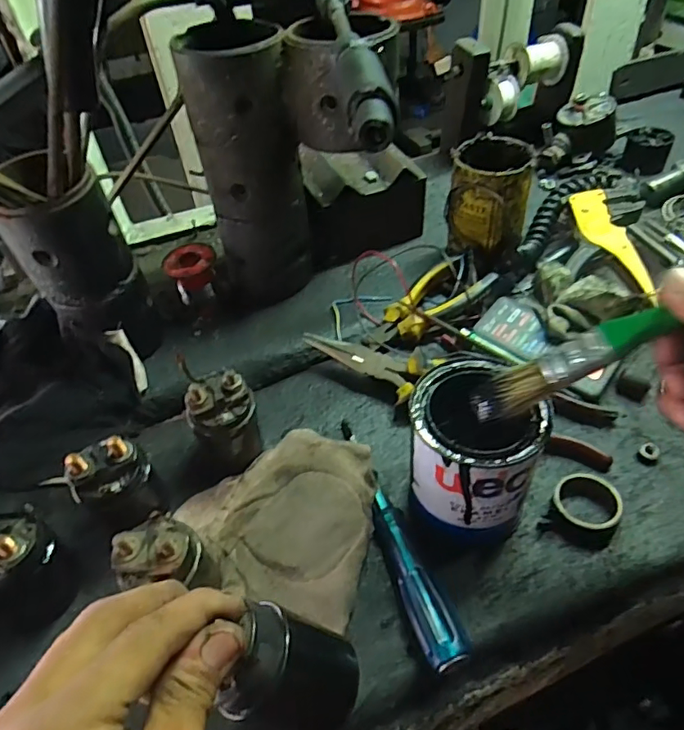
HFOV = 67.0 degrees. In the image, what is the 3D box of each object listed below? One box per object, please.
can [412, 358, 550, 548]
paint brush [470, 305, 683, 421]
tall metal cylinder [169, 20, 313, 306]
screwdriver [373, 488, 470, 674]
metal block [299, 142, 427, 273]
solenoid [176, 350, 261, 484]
[{"bbox_3d":[0.087,0.062,0.347,0.085,0.108,0.091,20,52,22],"label":"can"},{"bbox_3d":[0.149,-0.015,0.267,0.180,0.012,0.023,-31,39,29],"label":"paint brush"},{"bbox_3d":[-0.083,-0.176,0.476,0.089,0.221,0.092,-13,47,-7],"label":"tall metal cylinder"},{"bbox_3d":[0.043,0.133,0.334,0.026,0.020,0.138,-19,48,-12],"label":"screwdriver"},{"bbox_3d":[0.011,-0.178,0.559,0.134,0.089,0.088,-24,49,-16],"label":"metal block"},{"bbox_3d":[-0.089,0.039,0.388,0.050,0.089,0.044,-17,48,-10],"label":"solenoid"}]

